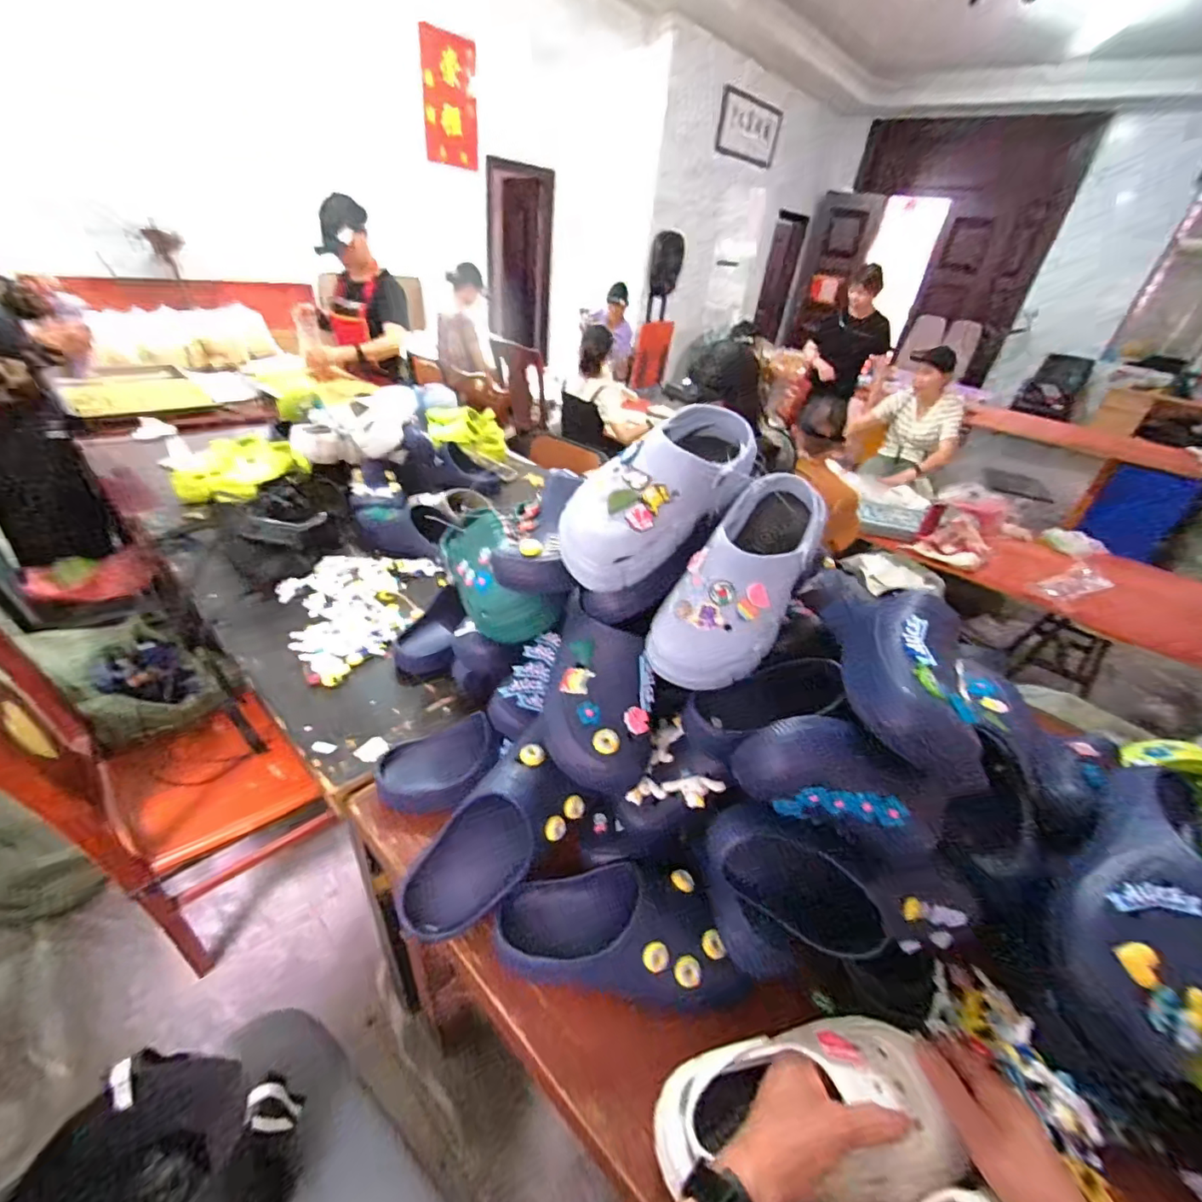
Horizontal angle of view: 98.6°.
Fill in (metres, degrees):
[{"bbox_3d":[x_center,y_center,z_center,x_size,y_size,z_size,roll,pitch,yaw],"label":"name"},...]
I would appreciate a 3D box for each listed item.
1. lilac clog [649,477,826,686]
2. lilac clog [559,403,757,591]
[{"bbox_3d":[0.152,-0.020,0.547,0.101,0.099,0.255,30,82,28],"label":"lilac clog"},{"bbox_3d":[0.060,-0.119,0.553,0.248,0.105,0.107,-43,53,-12],"label":"lilac clog"}]

